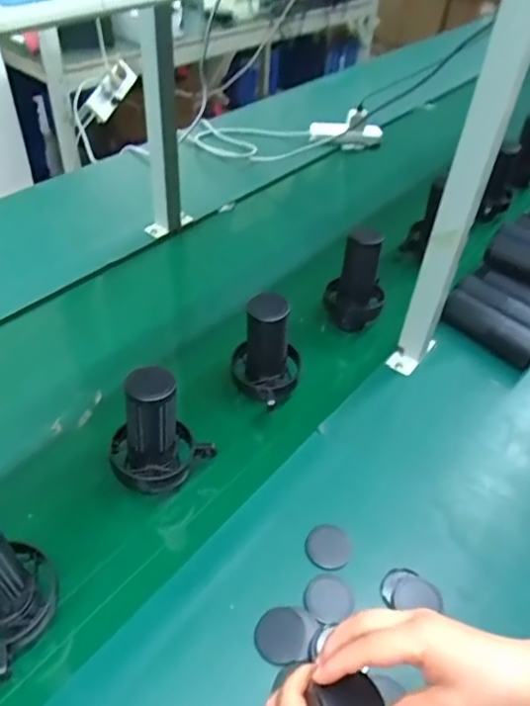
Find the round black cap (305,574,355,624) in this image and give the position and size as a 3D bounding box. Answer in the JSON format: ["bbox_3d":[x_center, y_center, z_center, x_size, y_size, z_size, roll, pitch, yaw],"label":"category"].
[{"bbox_3d":[0.066,0.257,0.586,0.051,0.007,0.046,-25,51,-28],"label":"round black cap"}]

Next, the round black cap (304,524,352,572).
[{"bbox_3d":[0.073,0.220,0.634,0.052,0.004,0.052,3,44,-3],"label":"round black cap"}]

